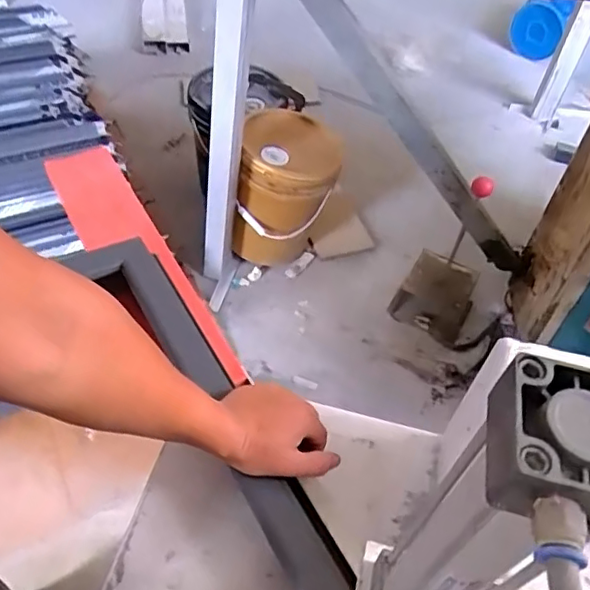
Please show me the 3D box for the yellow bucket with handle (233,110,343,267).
[{"bbox_3d":[-0.026,-0.301,1.763,0.285,0.383,0.344,8,49,1],"label":"yellow bucket with handle"}]

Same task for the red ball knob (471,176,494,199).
[{"bbox_3d":[0.341,-0.197,1.060,0.038,0.043,0.034,20,51,11],"label":"red ball knob"}]

